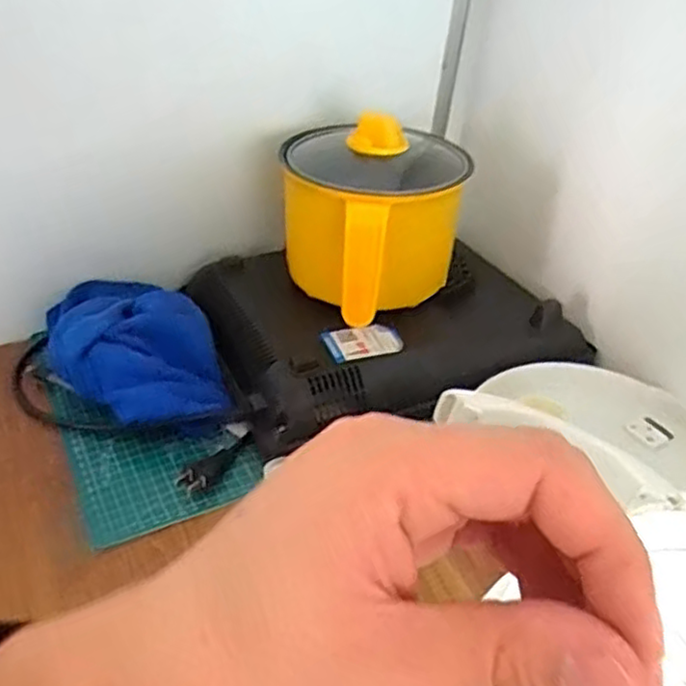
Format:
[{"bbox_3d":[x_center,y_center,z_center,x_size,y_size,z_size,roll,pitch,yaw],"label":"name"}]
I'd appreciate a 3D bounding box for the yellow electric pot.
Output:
[{"bbox_3d":[0.027,-0.118,0.625,0.156,0.130,0.178,-3,36,-8],"label":"yellow electric pot"}]

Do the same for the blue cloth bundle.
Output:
[{"bbox_3d":[-0.192,0.005,0.630,0.129,0.072,0.192,-15,39,-23],"label":"blue cloth bundle"}]

